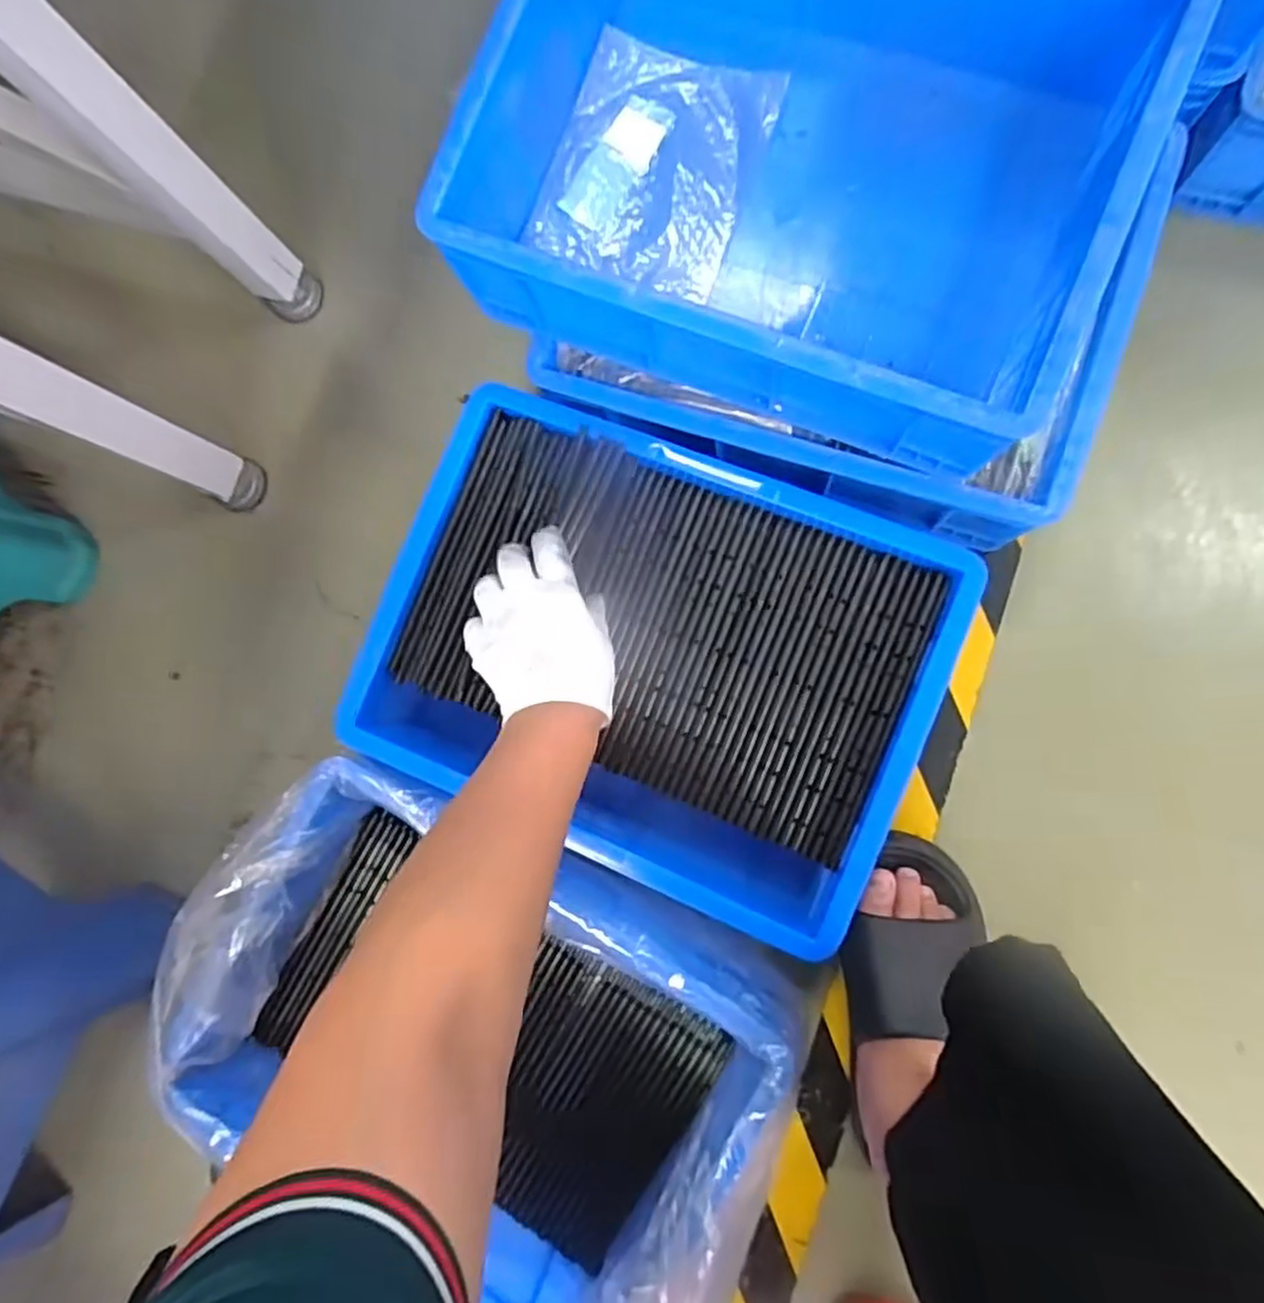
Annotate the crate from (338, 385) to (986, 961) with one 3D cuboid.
[{"bbox_3d":[0.016,0.004,0.578,0.404,0.107,0.321,22,89,9],"label":"crate"}]

